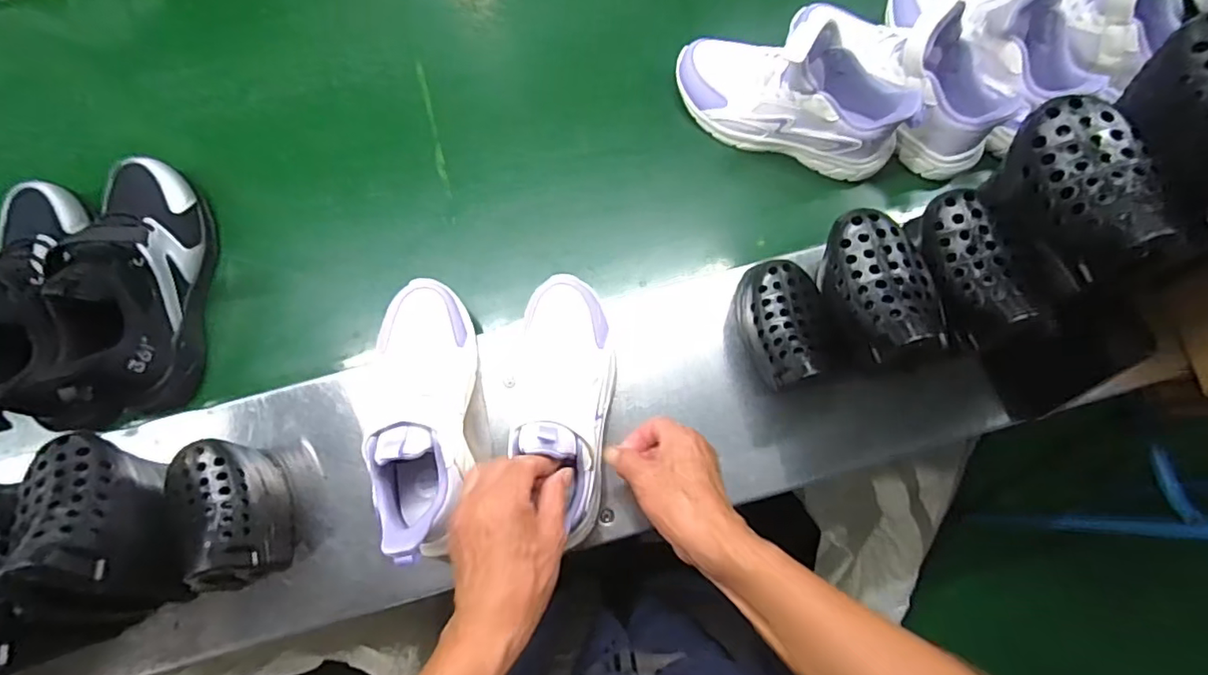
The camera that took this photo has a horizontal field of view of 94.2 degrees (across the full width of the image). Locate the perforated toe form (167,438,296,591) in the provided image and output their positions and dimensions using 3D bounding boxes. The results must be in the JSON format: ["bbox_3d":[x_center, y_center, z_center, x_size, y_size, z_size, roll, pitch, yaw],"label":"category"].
[{"bbox_3d":[-0.336,0.157,0.503,0.070,0.114,0.129,-18,80,-4],"label":"perforated toe form"}]

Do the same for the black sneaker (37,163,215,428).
[{"bbox_3d":[-0.481,-0.052,0.562,0.115,0.121,0.275,6,80,0],"label":"black sneaker"}]

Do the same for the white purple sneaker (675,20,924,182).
[{"bbox_3d":[0.205,-0.266,0.598,0.248,0.150,0.080,19,80,2],"label":"white purple sneaker"}]

